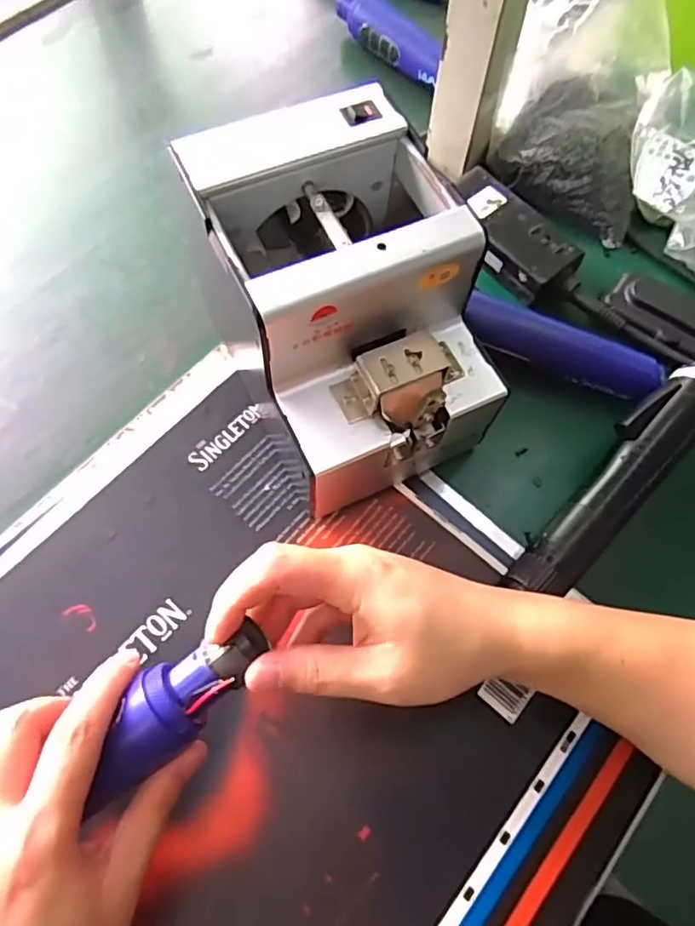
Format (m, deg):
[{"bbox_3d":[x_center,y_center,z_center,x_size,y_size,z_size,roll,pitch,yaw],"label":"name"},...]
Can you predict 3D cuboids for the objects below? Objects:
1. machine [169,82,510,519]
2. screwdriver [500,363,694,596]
[{"bbox_3d":[0.000,-0.090,0.366,0.123,0.149,0.176,-21,69,-9],"label":"machine"},{"bbox_3d":[0.170,0.012,0.385,0.040,0.046,0.190,42,72,15],"label":"screwdriver"}]

